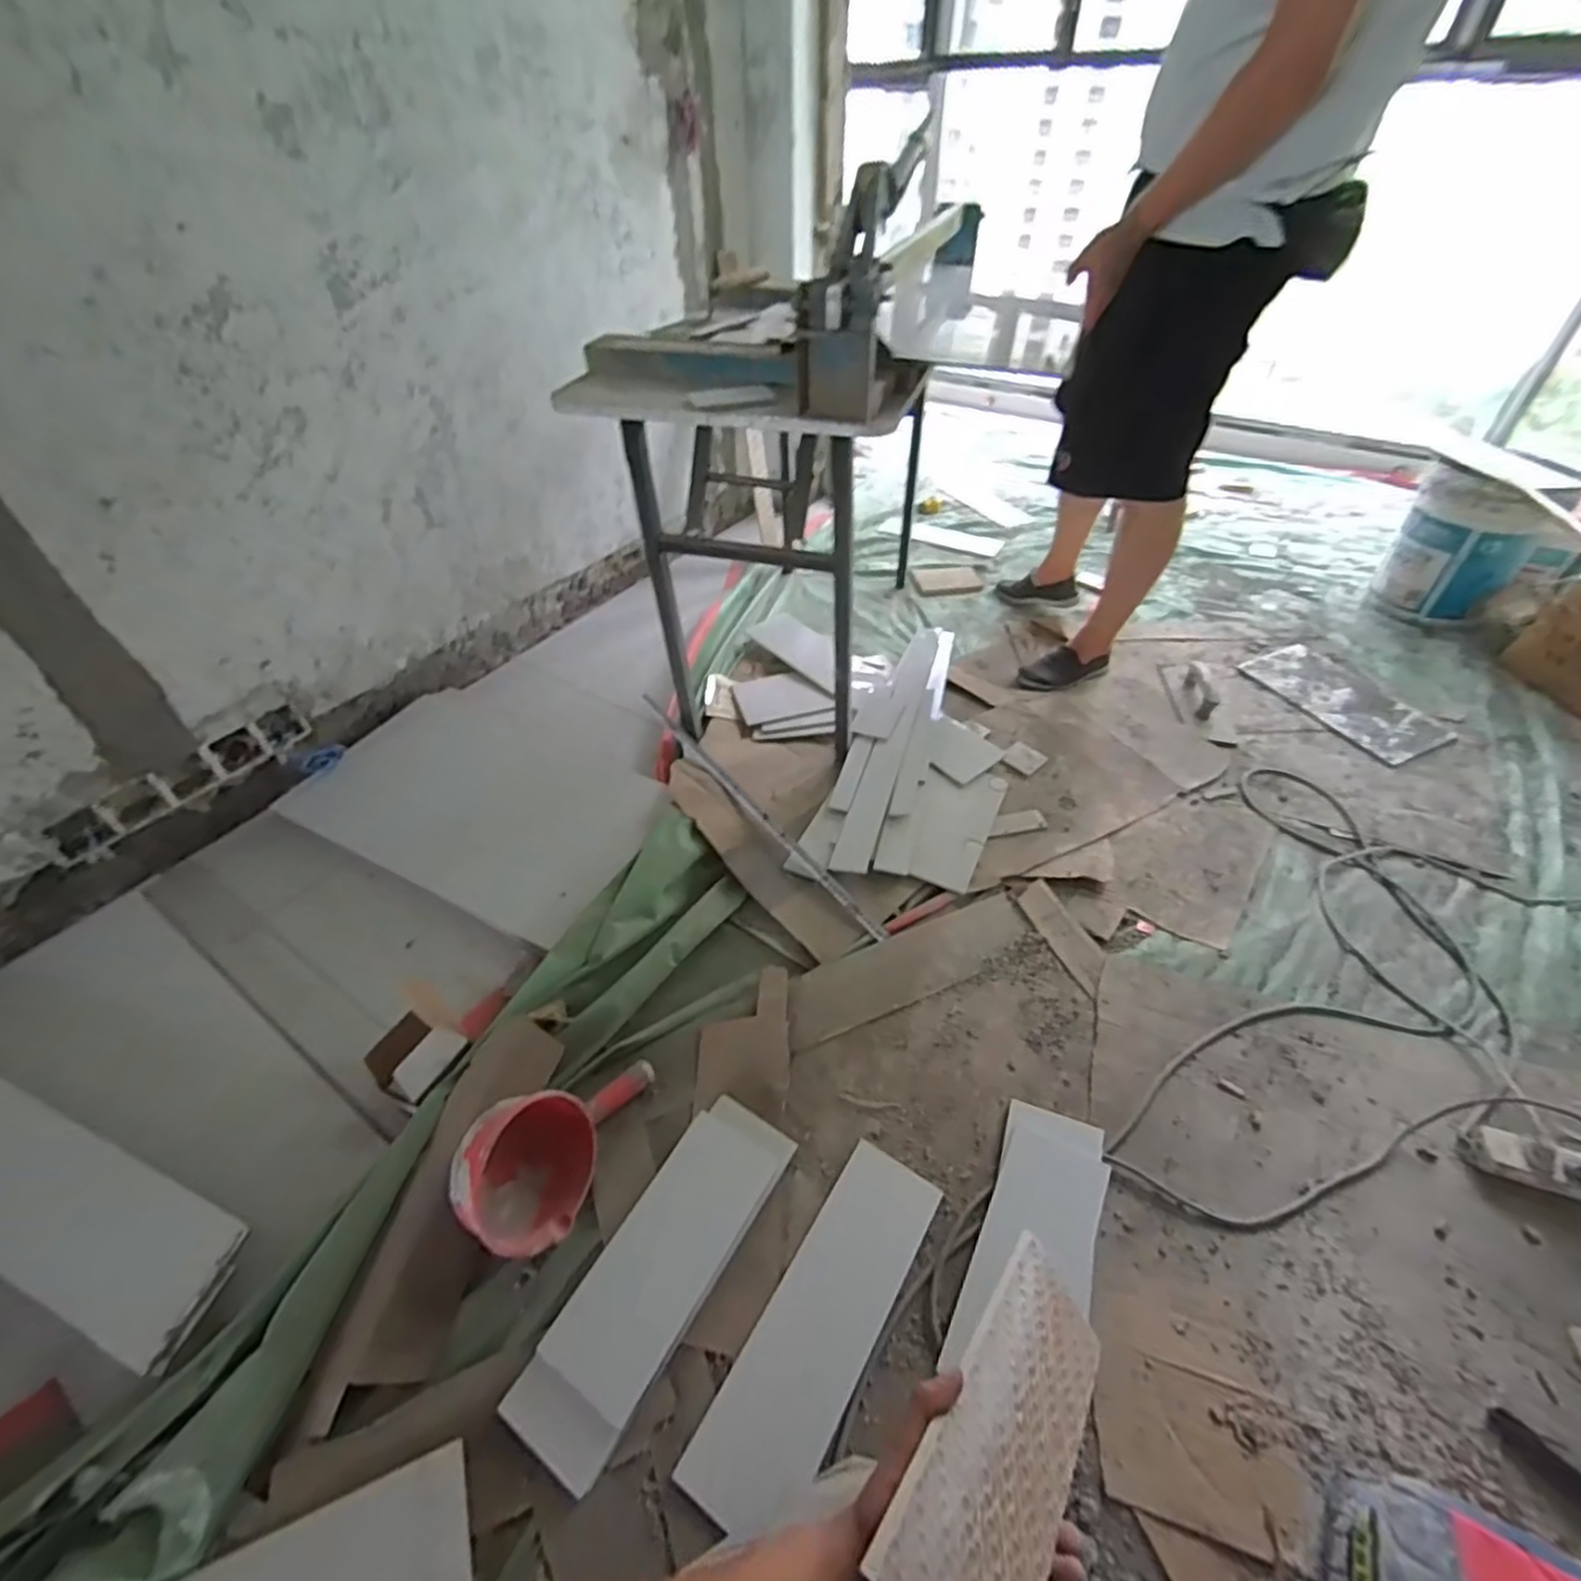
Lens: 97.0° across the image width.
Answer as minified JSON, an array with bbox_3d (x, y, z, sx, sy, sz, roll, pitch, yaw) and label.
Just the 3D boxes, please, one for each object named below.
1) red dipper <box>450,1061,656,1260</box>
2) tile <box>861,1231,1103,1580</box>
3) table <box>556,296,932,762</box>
[{"bbox_3d":[-0.310,0.432,0.895,0.141,0.147,0.264,17,47,16],"label":"red dipper"},{"bbox_3d":[0.183,0.522,0.567,0.387,0.011,0.117,2,49,-58],"label":"tile"},{"bbox_3d":[-0.056,-0.522,1.395,0.540,0.663,0.540,10,46,10],"label":"table"}]

